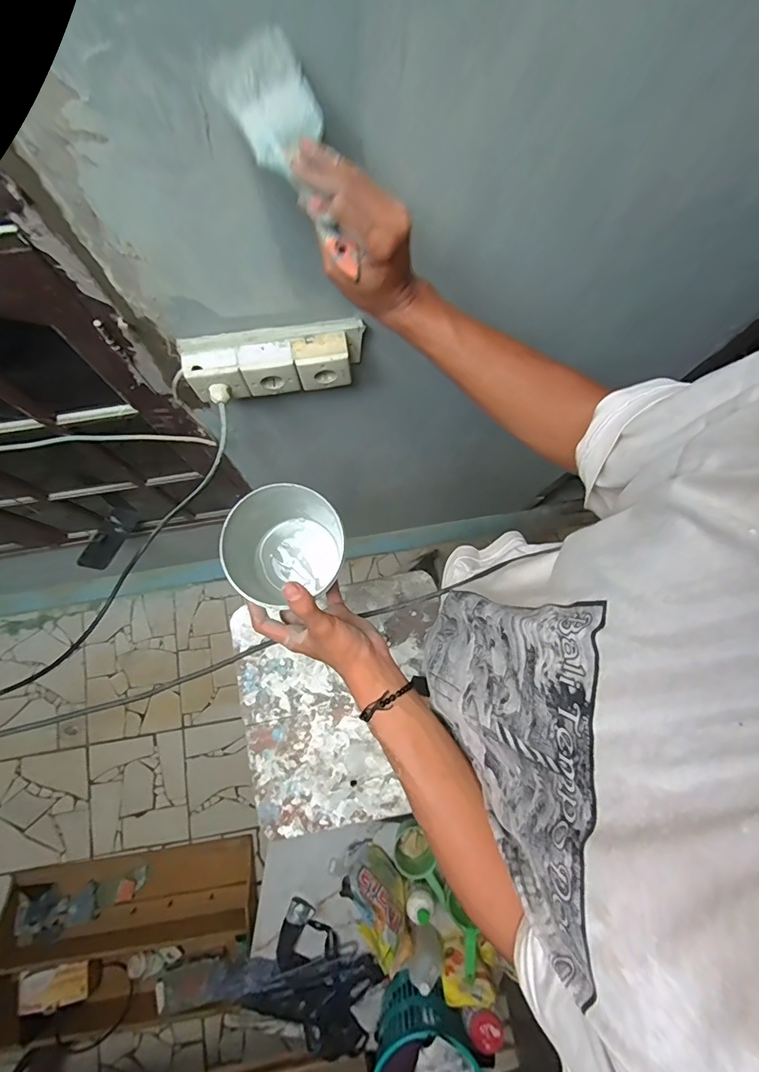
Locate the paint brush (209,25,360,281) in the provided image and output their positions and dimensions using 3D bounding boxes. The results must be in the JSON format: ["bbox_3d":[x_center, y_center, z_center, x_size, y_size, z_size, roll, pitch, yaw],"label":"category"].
[{"bbox_3d":[-0.071,-0.327,0.401,0.070,0.020,0.196,-28,97,-7],"label":"paint brush"}]

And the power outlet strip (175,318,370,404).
[{"bbox_3d":[-0.169,-0.283,0.768,0.293,0.088,0.082,-9,79,-3],"label":"power outlet strip"}]

